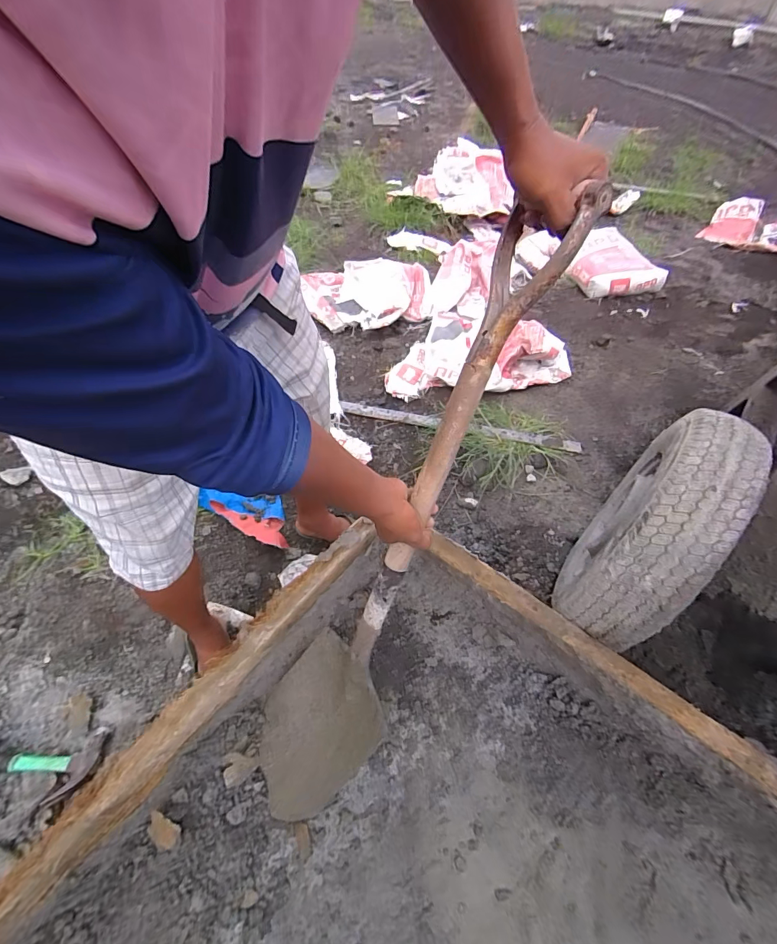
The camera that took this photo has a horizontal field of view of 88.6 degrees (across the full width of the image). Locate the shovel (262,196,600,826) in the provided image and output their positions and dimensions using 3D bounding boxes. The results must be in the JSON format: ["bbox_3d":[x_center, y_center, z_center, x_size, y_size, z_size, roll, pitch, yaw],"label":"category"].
[{"bbox_3d":[0.001,0.107,0.577,0.192,0.932,0.141,27,17,18],"label":"shovel"}]

